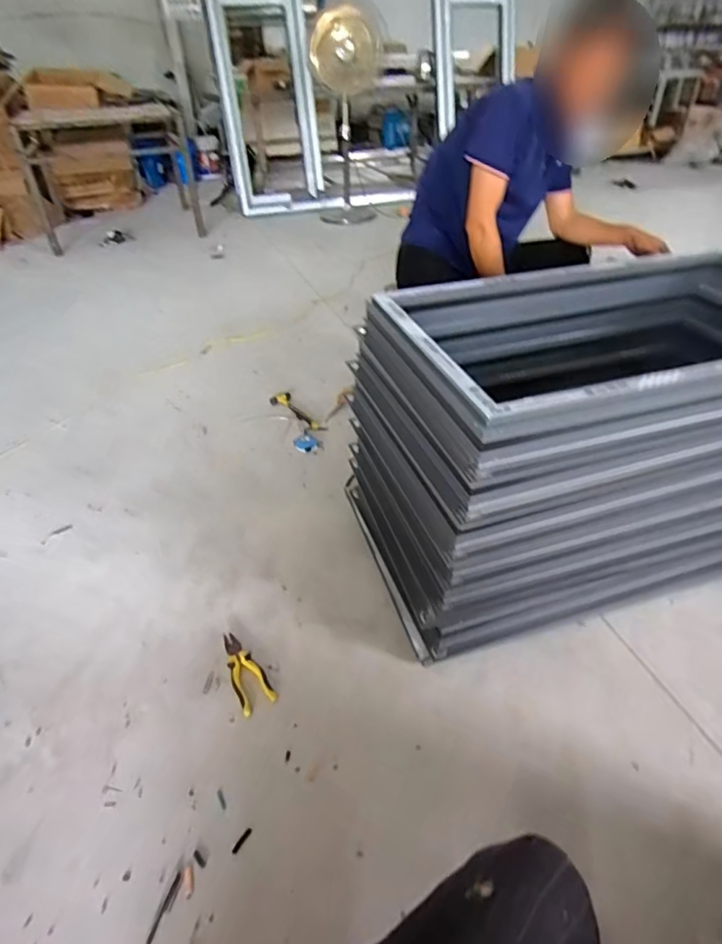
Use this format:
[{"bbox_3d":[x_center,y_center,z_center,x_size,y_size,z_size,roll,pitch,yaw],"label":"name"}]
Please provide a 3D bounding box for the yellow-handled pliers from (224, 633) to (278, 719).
[{"bbox_3d":[-0.243,0.419,1.141,0.073,0.017,0.206,-18,41,-20],"label":"yellow-handled pliers"}]

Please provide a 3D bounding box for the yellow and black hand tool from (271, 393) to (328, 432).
[{"bbox_3d":[-0.233,-0.214,1.940,0.079,0.019,0.296,-24,43,-26],"label":"yellow and black hand tool"}]

